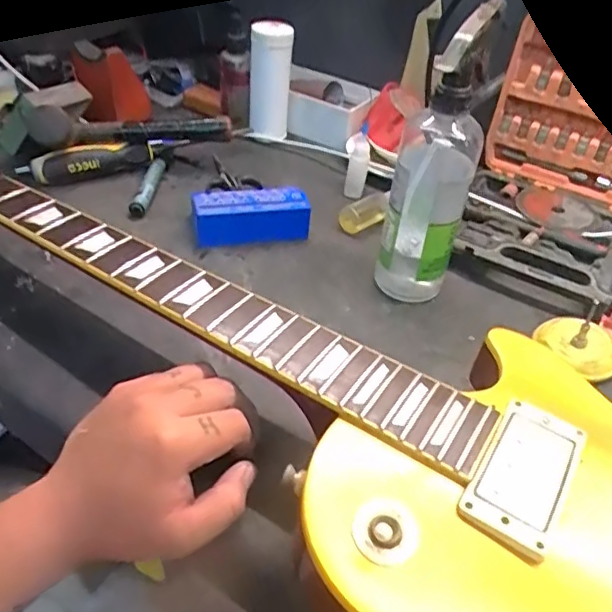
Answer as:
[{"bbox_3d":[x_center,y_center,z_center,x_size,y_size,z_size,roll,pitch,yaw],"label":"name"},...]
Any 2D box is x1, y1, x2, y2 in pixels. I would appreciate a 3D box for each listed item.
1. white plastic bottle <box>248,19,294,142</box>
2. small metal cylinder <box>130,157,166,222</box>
[{"bbox_3d":[-0.045,-0.278,0.731,0.051,0.139,0.049,5,39,-1],"label":"white plastic bottle"},{"bbox_3d":[-0.172,-0.130,0.640,0.020,0.023,0.114,5,39,-1],"label":"small metal cylinder"}]

